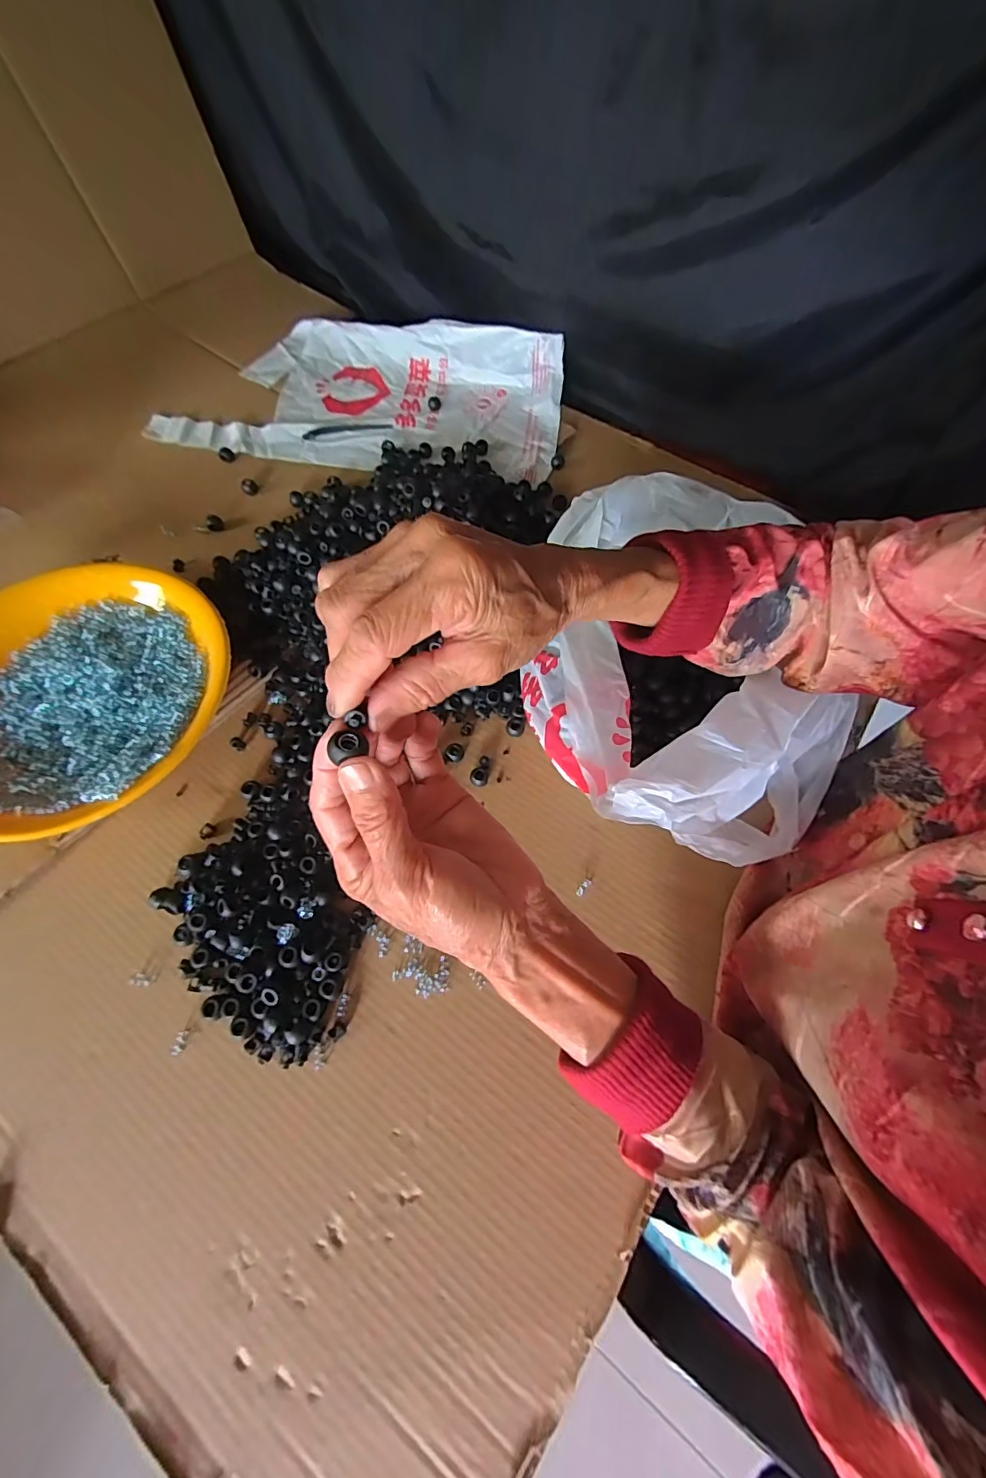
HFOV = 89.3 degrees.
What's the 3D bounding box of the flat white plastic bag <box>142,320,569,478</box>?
[{"bbox_3d":[-0.147,-0.416,0.593,0.455,0.045,0.245,13,65,4],"label":"flat white plastic bag"}]

